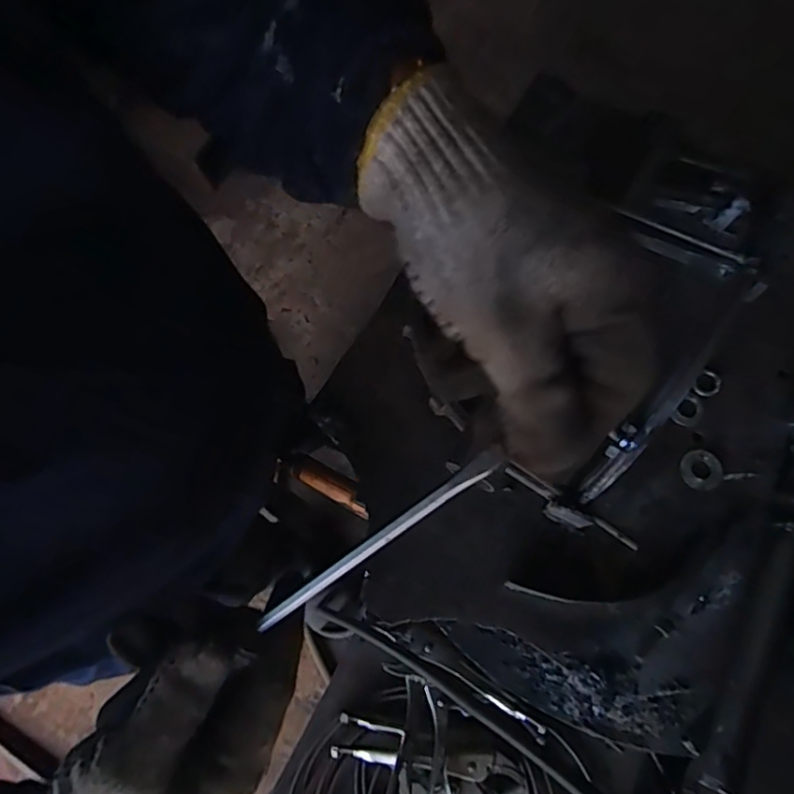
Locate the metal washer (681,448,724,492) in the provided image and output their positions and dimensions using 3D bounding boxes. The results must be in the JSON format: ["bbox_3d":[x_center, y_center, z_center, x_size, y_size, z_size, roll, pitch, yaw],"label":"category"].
[{"bbox_3d":[0.200,0.047,0.387,0.027,0.004,0.026,-28,72,-5],"label":"metal washer"}]

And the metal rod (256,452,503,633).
[{"bbox_3d":[-0.011,0.062,0.247,0.131,0.004,0.007,-39,74,18],"label":"metal rod"}]

